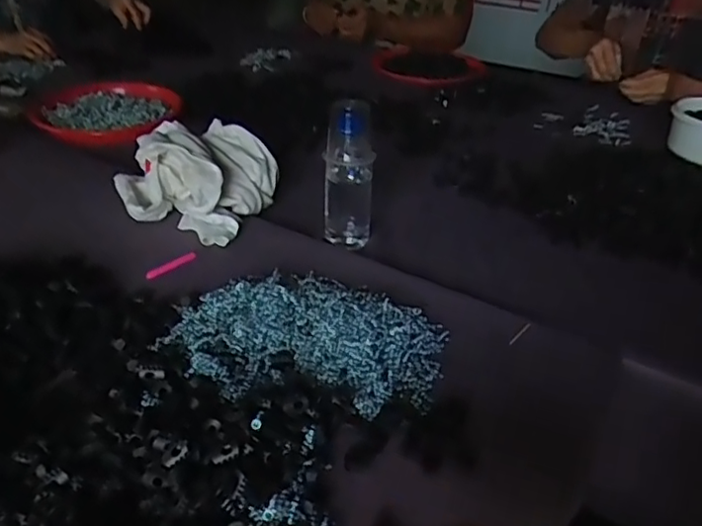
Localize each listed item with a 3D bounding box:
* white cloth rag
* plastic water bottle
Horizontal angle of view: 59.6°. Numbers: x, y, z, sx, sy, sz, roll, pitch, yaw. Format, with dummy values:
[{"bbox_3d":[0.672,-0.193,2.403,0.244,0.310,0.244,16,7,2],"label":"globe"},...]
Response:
[{"bbox_3d":[-0.209,-0.120,0.812,0.194,0.094,0.184,15,36,17],"label":"white cloth rag"},{"bbox_3d":[-0.002,-0.112,0.760,0.061,0.166,0.059,3,34,-1],"label":"plastic water bottle"}]

